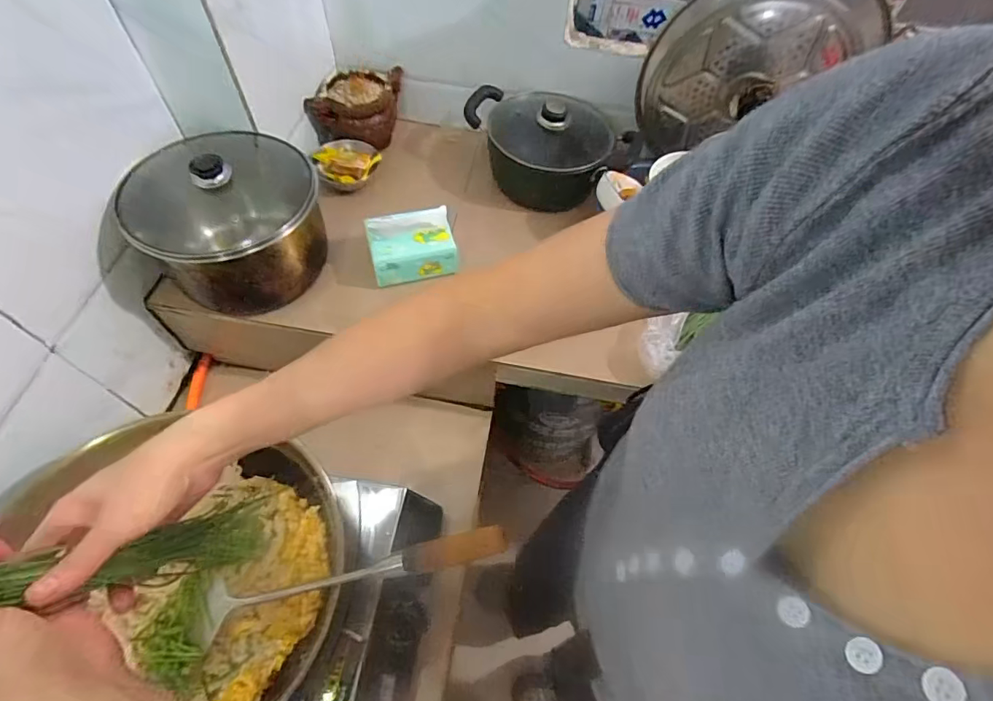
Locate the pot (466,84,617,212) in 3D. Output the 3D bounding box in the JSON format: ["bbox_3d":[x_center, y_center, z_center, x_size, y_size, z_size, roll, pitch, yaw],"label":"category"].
[{"bbox_3d":[0.070,-0.339,0.820,0.230,0.125,0.187,1,60,-4],"label":"pot"}]

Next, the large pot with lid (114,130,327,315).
[{"bbox_3d":[-0.347,-0.180,0.657,0.222,0.157,0.211,2,59,-3],"label":"large pot with lid"}]

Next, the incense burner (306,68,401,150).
[{"bbox_3d":[-0.241,-0.417,0.850,0.131,0.077,0.137,3,59,-3],"label":"incense burner"}]

